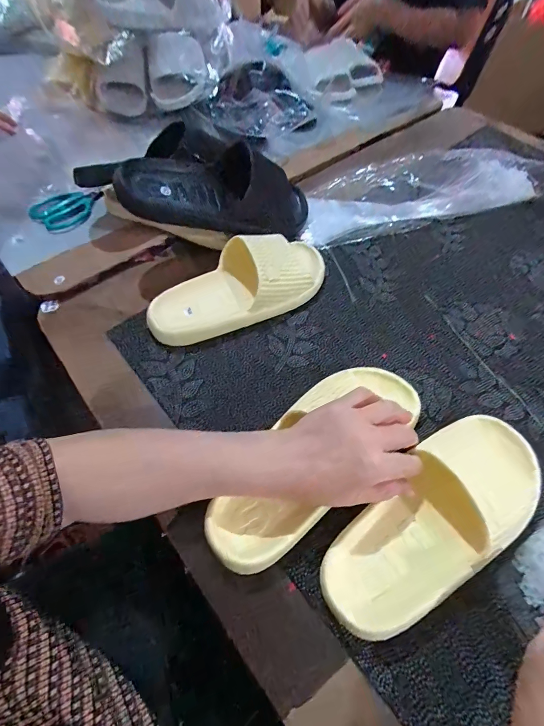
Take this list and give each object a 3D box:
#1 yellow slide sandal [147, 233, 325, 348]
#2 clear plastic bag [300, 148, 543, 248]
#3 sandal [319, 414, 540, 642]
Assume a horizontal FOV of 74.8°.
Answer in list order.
[{"bbox_3d":[-0.042,-0.103,0.453,0.240,0.063,0.104,-22,60,-14],"label":"yellow slide sandal"},{"bbox_3d":[0.245,-0.292,0.598,0.433,0.032,0.148,-14,58,-10],"label":"clear plastic bag"},{"bbox_3d":[0.142,0.130,0.305,0.224,0.075,0.092,-30,62,-19],"label":"sandal"}]

